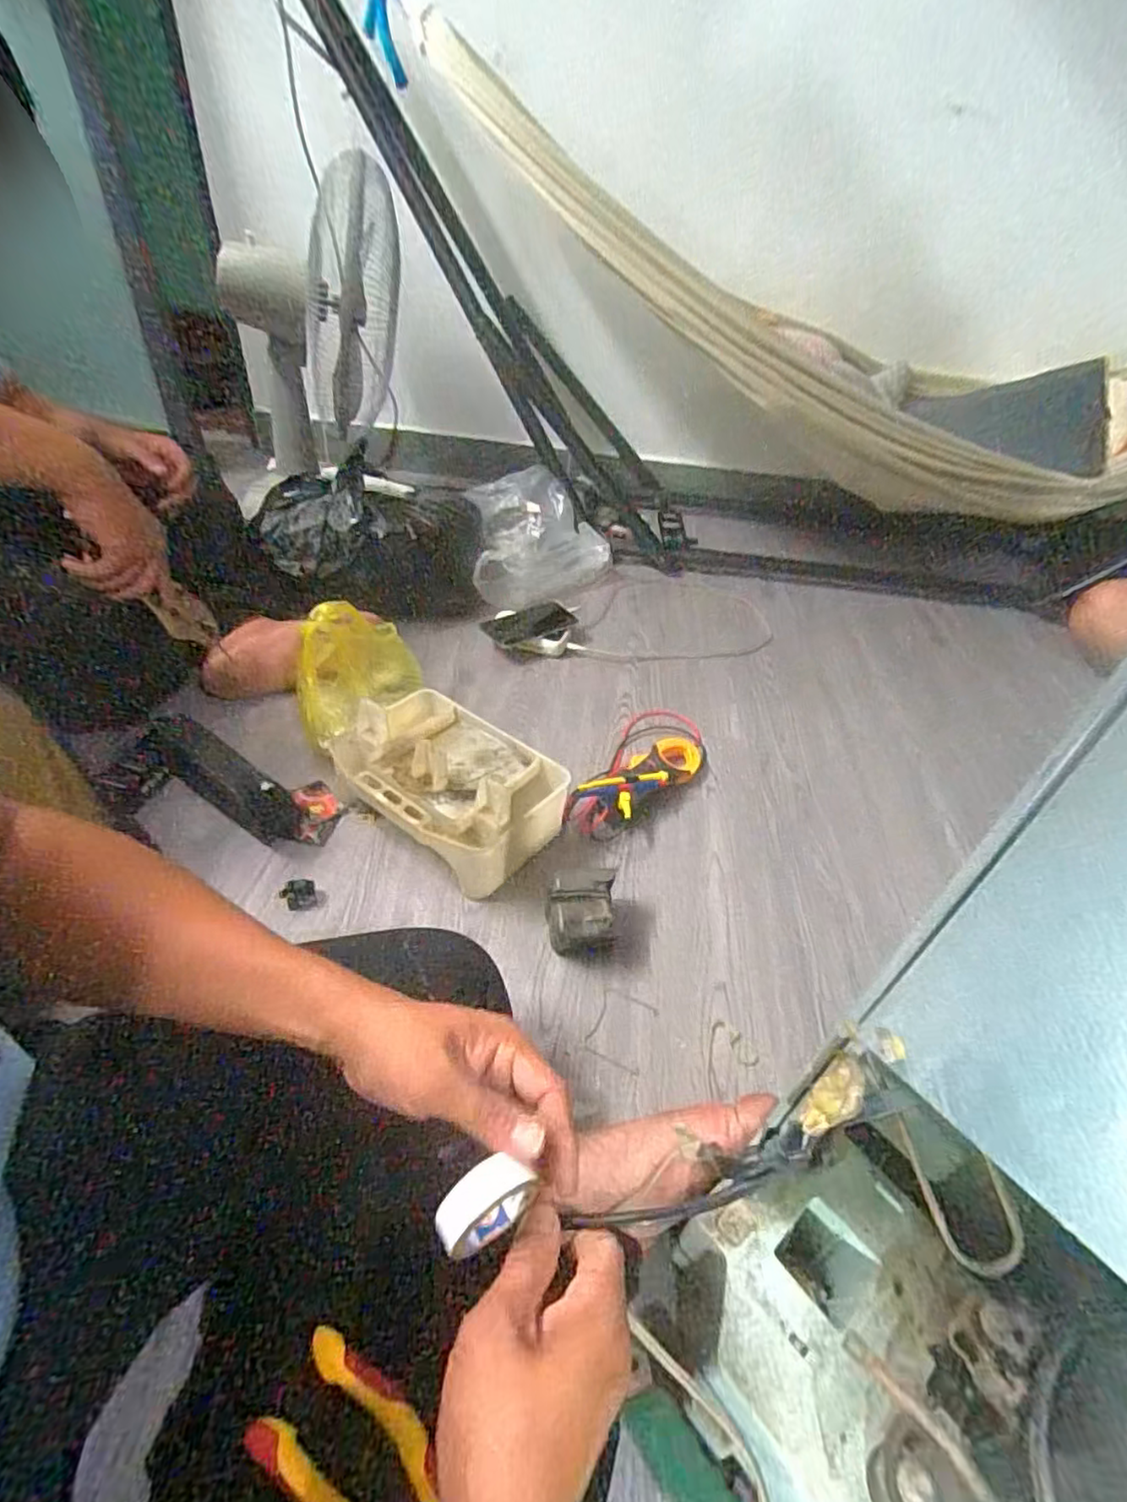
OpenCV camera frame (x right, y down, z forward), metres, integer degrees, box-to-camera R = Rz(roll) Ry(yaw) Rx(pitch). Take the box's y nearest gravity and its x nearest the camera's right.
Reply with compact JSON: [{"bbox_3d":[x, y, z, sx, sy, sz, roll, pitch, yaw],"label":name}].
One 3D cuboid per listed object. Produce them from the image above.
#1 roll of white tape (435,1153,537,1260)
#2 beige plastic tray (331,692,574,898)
[{"bbox_3d":[-0.039,0.222,0.319,0.047,0.040,0.024,-22,49,-29],"label":"roll of white tape"},{"bbox_3d":[-0.128,0.031,0.735,0.256,0.101,0.180,35,48,28],"label":"beige plastic tray"}]

